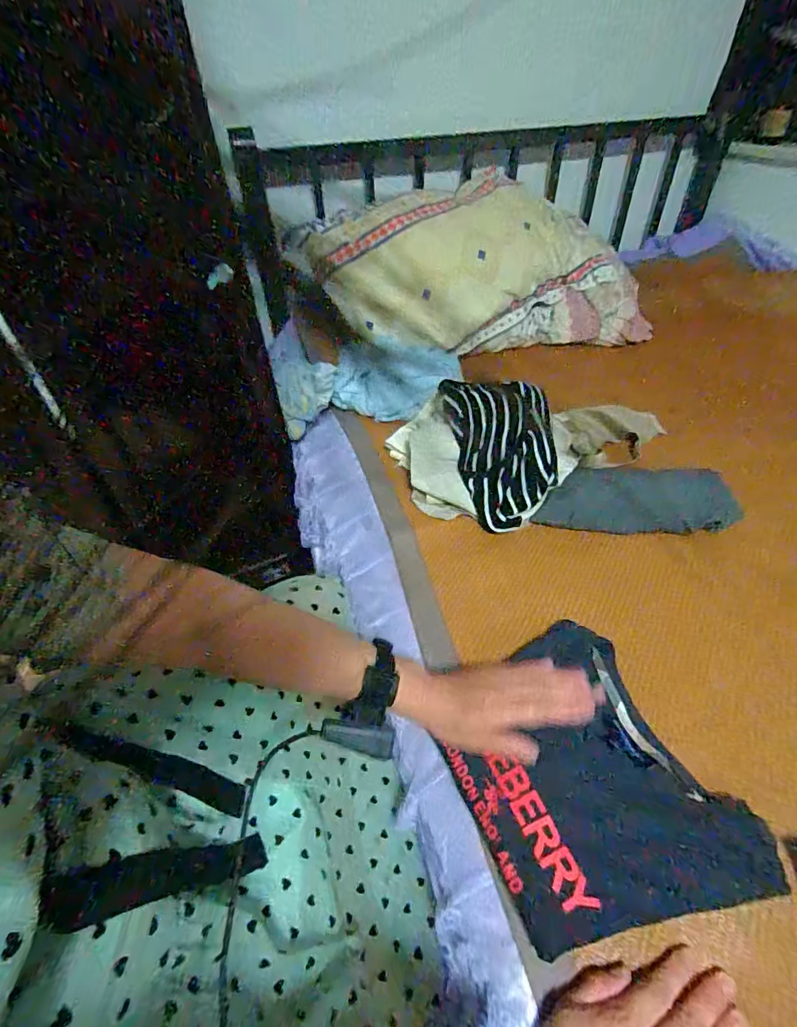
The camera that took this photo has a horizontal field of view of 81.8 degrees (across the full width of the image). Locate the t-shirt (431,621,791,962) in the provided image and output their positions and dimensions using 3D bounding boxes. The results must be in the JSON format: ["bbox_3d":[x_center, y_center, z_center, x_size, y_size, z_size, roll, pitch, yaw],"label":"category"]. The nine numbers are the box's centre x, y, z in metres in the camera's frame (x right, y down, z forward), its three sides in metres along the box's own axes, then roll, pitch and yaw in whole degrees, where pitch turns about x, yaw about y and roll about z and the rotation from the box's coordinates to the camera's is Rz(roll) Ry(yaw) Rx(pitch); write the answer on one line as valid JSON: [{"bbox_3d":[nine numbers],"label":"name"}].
[{"bbox_3d":[0.169,0.242,0.440,0.209,0.028,0.255,-18,46,-13],"label":"t-shirt"}]

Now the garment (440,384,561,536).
[{"bbox_3d":[0.160,-0.101,0.723,0.152,0.111,0.242,-4,45,1],"label":"garment"}]

